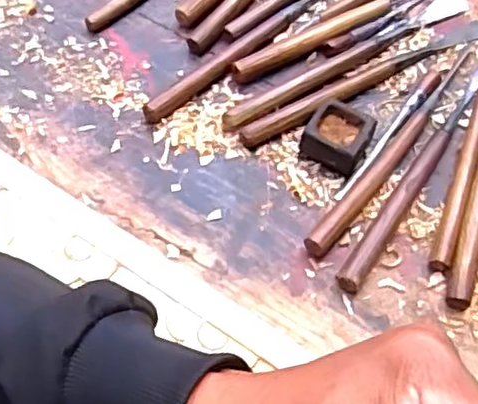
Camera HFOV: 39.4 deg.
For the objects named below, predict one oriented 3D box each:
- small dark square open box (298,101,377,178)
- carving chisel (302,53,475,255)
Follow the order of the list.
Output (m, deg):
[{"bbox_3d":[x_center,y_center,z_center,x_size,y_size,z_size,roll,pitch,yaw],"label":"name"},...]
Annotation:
[{"bbox_3d":[0.079,-0.052,0.531,0.048,0.024,0.045,26,65,12],"label":"small dark square open box"},{"bbox_3d":[0.129,-0.046,0.533,0.017,0.018,0.243,35,67,16],"label":"carving chisel"}]

